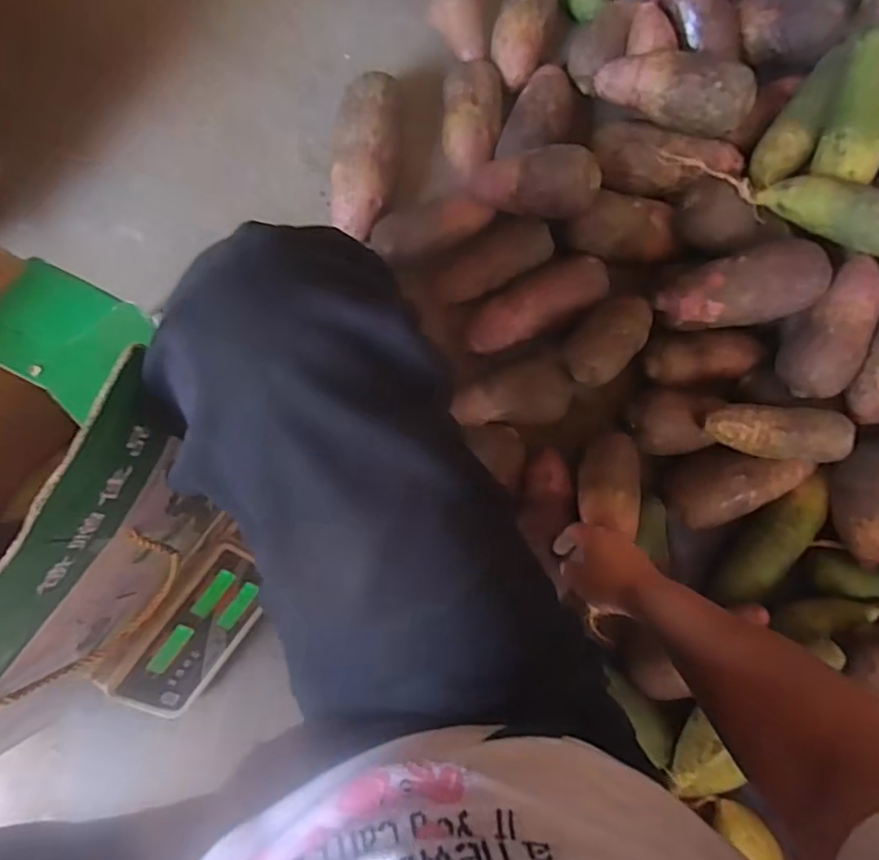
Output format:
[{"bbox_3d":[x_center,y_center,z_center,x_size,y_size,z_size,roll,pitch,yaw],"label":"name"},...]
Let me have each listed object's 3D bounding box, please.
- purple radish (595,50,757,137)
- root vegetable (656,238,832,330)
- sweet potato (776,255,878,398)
[{"bbox_3d":[0.254,-0.375,0.670,0.165,0.052,0.071,25,84,20],"label":"purple radish"},{"bbox_3d":[0.315,-0.145,0.646,0.161,0.073,0.075,-14,84,14],"label":"root vegetable"},{"bbox_3d":[0.409,-0.107,0.651,0.072,0.068,0.148,24,100,2],"label":"sweet potato"}]

